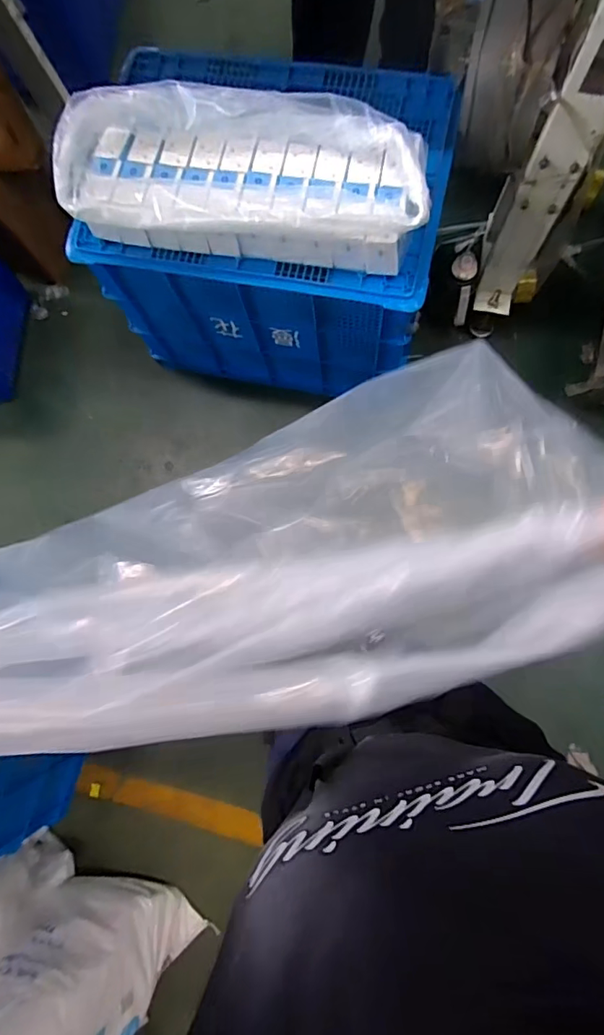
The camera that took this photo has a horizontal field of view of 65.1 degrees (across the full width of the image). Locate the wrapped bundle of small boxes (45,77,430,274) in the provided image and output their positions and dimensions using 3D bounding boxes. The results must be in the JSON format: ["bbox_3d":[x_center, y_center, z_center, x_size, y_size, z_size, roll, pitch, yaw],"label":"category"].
[{"bbox_3d":[-0.104,-0.656,0.940,0.677,0.167,0.261,7,81,4],"label":"wrapped bundle of small boxes"}]

